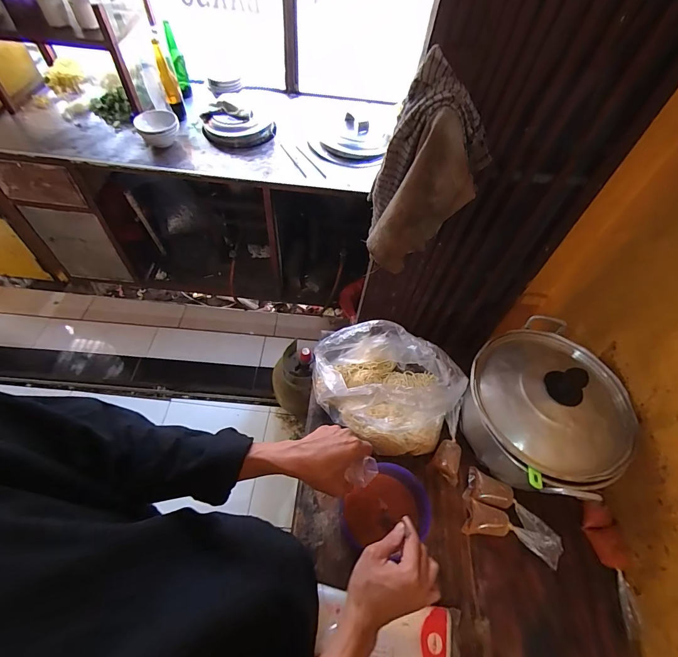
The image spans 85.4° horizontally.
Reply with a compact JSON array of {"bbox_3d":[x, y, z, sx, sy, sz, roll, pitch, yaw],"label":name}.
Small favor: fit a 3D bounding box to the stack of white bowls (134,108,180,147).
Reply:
[{"bbox_3d":[-0.712,-0.792,1.450,0.158,0.066,0.160,-23,61,-17],"label":"stack of white bowls"}]

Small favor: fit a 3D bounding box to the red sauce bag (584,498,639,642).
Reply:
[{"bbox_3d":[0.429,0.365,0.571,0.033,0.037,0.173,-4,57,-6],"label":"red sauce bag"}]

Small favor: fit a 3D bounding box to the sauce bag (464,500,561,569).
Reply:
[{"bbox_3d":[0.273,0.326,0.587,0.140,0.040,0.051,19,58,9],"label":"sauce bag"}]

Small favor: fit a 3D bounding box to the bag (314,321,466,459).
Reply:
[{"bbox_3d":[0.081,0.096,0.667,0.249,0.115,0.187,32,61,17],"label":"bag"}]

